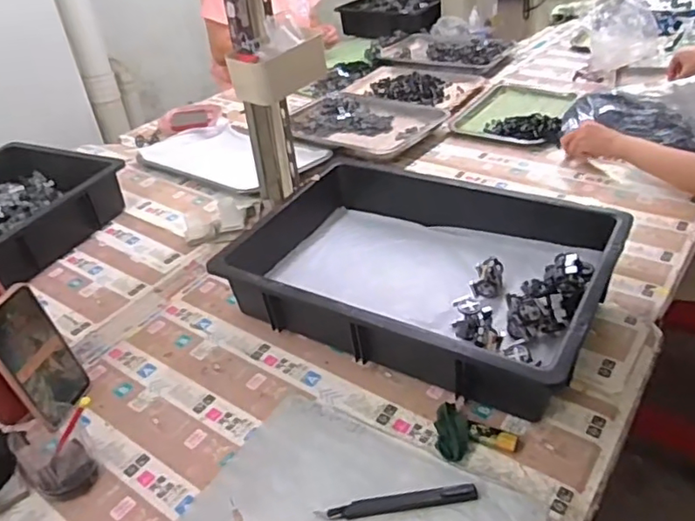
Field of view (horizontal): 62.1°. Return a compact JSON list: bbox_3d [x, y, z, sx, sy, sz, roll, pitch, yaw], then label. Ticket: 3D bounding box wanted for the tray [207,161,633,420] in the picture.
[{"bbox_3d":[0.093,0.010,0.760,0.446,0.098,0.317,17,43,29],"label":"tray"}]

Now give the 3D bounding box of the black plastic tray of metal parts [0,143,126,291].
[{"bbox_3d":[-0.618,-0.042,0.957,0.304,0.099,0.455,15,40,28],"label":"black plastic tray of metal parts"}]

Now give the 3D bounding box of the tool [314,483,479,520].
[{"bbox_3d":[0.047,0.225,0.538,0.147,0.008,0.015,-8,36,0],"label":"tool"}]

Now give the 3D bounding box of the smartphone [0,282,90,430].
[{"bbox_3d":[-0.343,0.107,0.642,0.013,0.159,0.079,-2,33,23],"label":"smartphone"}]

